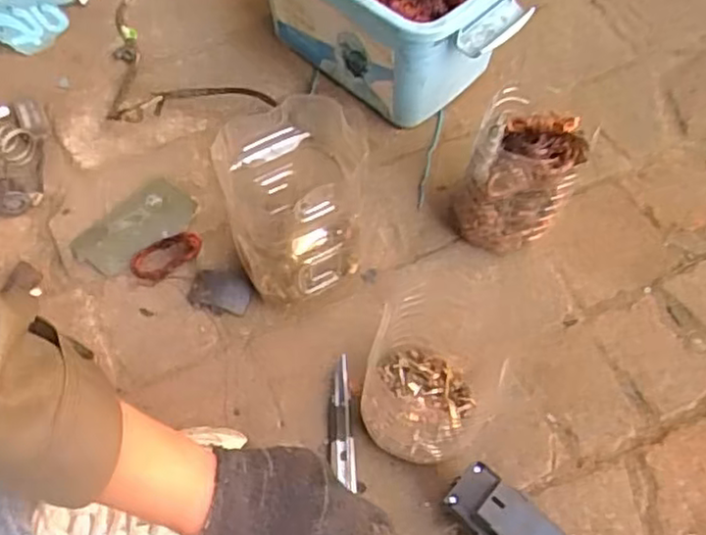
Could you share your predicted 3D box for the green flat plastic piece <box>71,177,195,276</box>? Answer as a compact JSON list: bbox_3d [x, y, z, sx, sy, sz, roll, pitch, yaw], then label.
[{"bbox_3d":[-0.214,-0.041,0.677,0.117,0.008,0.059,-37,69,-18],"label":"green flat plastic piece"}]

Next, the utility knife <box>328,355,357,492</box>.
[{"bbox_3d":[-0.010,0.132,0.597,0.022,0.010,0.109,-2,62,-2],"label":"utility knife"}]

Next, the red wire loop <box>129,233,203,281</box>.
[{"bbox_3d":[-0.179,-0.012,0.667,0.070,0.005,0.031,-30,93,-9],"label":"red wire loop"}]

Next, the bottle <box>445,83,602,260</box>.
[{"bbox_3d":[0.149,-0.081,0.637,0.091,0.130,0.093,0,62,-1],"label":"bottle"}]

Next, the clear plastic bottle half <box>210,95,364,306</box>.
[{"bbox_3d":[-0.048,-0.045,0.590,0.104,0.168,0.102,0,62,-1],"label":"clear plastic bottle half"}]

